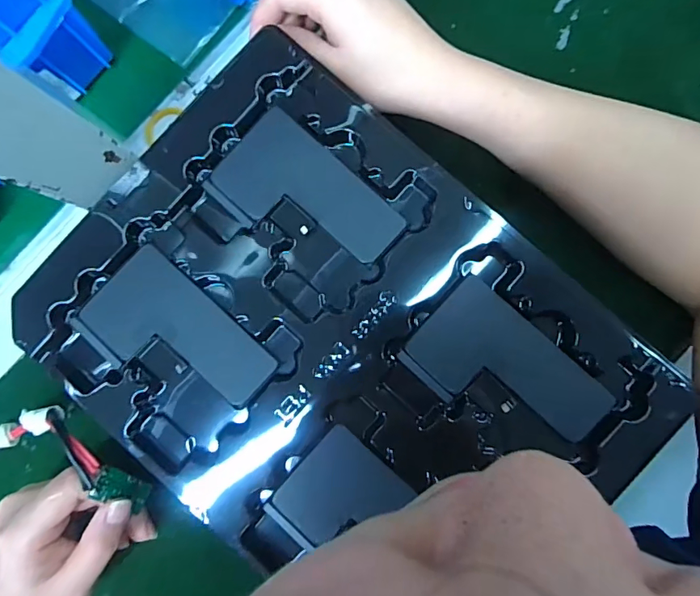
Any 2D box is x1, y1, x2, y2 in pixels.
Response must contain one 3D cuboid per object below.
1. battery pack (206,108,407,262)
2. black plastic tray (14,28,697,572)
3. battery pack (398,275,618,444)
[{"bbox_3d":[-0.021,-0.052,0.245,0.093,0.004,0.053,42,90,4],"label":"battery pack"},{"bbox_3d":[-0.004,0.025,0.237,0.277,0.014,0.212,42,90,4],"label":"black plastic tray"},{"bbox_3d":[0.080,0.039,0.236,0.096,0.004,0.057,40,90,4],"label":"battery pack"}]

